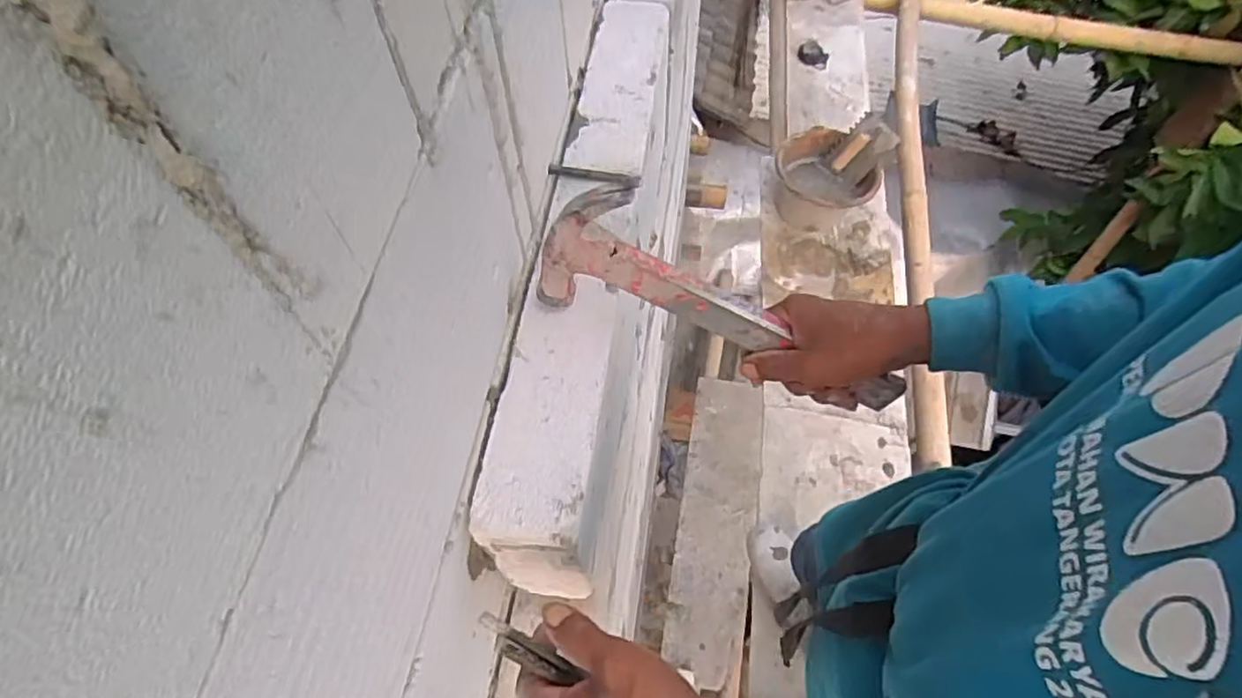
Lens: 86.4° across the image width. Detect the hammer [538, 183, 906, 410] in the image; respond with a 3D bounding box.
[{"bbox_3d":[0.071,-0.030,0.476,0.260,0.109,0.042,24,61,-3],"label":"hammer"}]

